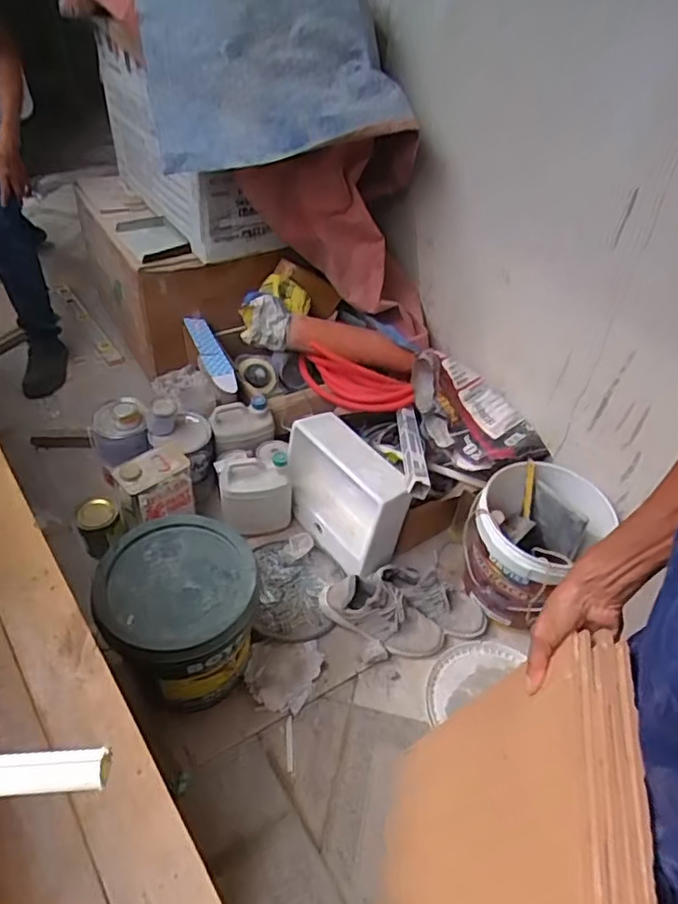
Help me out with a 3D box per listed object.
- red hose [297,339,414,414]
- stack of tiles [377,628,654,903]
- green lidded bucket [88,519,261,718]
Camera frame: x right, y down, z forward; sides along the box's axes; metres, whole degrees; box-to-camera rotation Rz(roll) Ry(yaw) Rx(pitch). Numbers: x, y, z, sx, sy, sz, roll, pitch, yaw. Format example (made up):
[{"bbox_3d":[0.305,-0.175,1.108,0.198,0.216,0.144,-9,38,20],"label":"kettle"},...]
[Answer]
[{"bbox_3d":[0.046,-0.204,1.847,0.359,0.146,0.102,19,41,-3],"label":"red hose"},{"bbox_3d":[0.142,0.404,0.624,0.042,0.442,0.304,24,45,-5],"label":"stack of tiles"},{"bbox_3d":[-0.324,0.342,1.274,0.285,0.298,0.304,4,44,-3],"label":"green lidded bucket"}]

